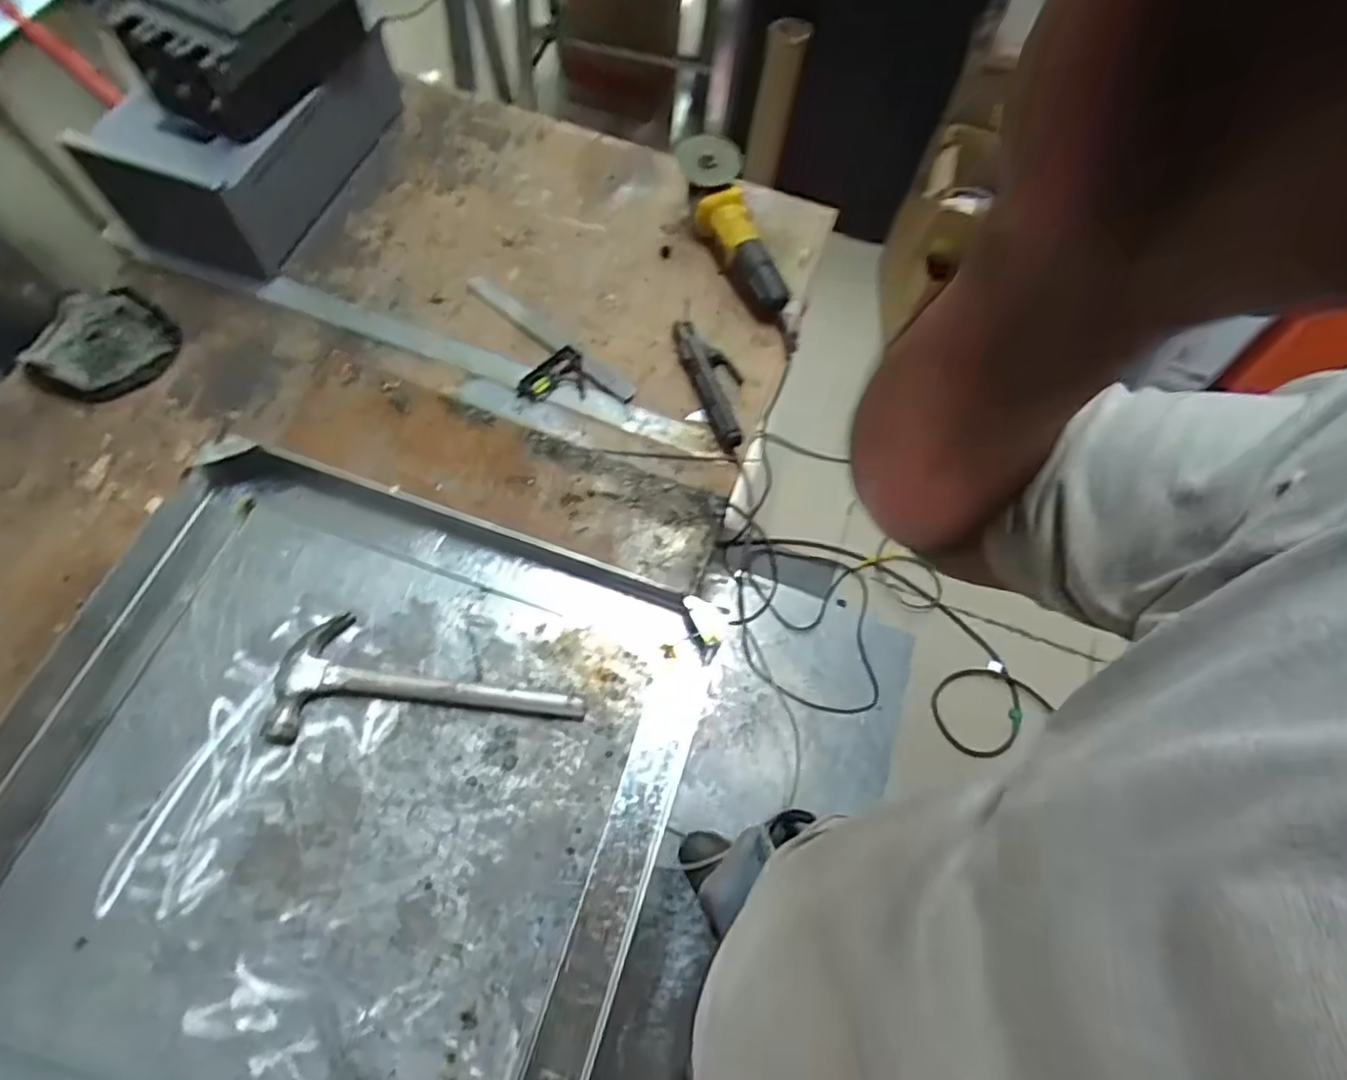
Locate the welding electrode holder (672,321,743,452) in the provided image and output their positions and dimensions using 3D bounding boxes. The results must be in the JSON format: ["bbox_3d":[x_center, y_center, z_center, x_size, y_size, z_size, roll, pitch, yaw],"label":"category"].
[{"bbox_3d":[0.058,-0.212,0.886,0.064,0.023,0.207,-15,67,-12],"label":"welding electrode holder"}]

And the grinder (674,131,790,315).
[{"bbox_3d":[0.085,-0.440,0.948,0.090,0.100,0.265,-16,67,-13],"label":"grinder"}]

